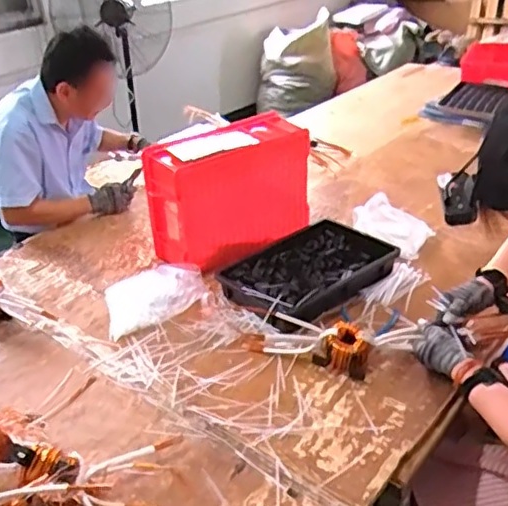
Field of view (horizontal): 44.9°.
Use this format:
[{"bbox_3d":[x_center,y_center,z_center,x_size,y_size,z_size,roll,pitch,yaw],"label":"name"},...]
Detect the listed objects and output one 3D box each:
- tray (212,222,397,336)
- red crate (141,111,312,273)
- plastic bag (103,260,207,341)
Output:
[{"bbox_3d":[0.129,0.040,1.420,0.405,0.054,0.266,-24,35,-31],"label":"tray"},{"bbox_3d":[-0.045,-0.145,1.518,0.406,0.293,0.167,-22,34,-27],"label":"red crate"},{"bbox_3d":[-0.225,0.083,1.378,0.216,0.068,0.197,-13,31,-14],"label":"plastic bag"}]

